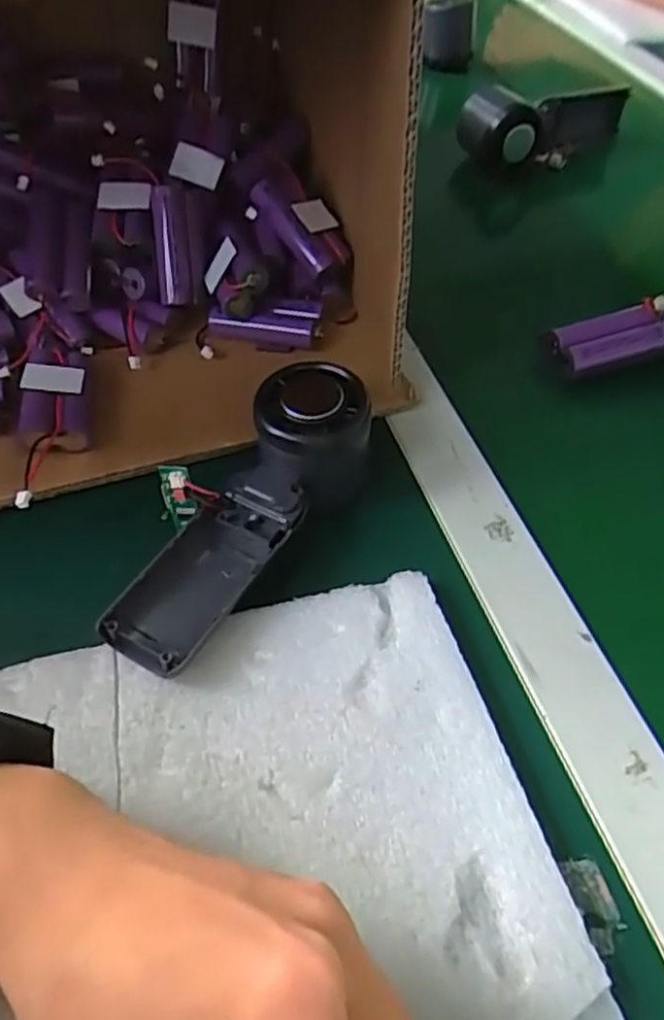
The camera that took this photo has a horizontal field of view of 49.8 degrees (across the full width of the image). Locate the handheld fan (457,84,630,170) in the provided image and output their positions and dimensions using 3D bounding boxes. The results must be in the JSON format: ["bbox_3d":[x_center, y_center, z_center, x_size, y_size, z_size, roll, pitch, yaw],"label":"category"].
[{"bbox_3d":[0.188,-0.344,0.626,0.154,0.054,0.058,-24,55,-22],"label":"handheld fan"}]

